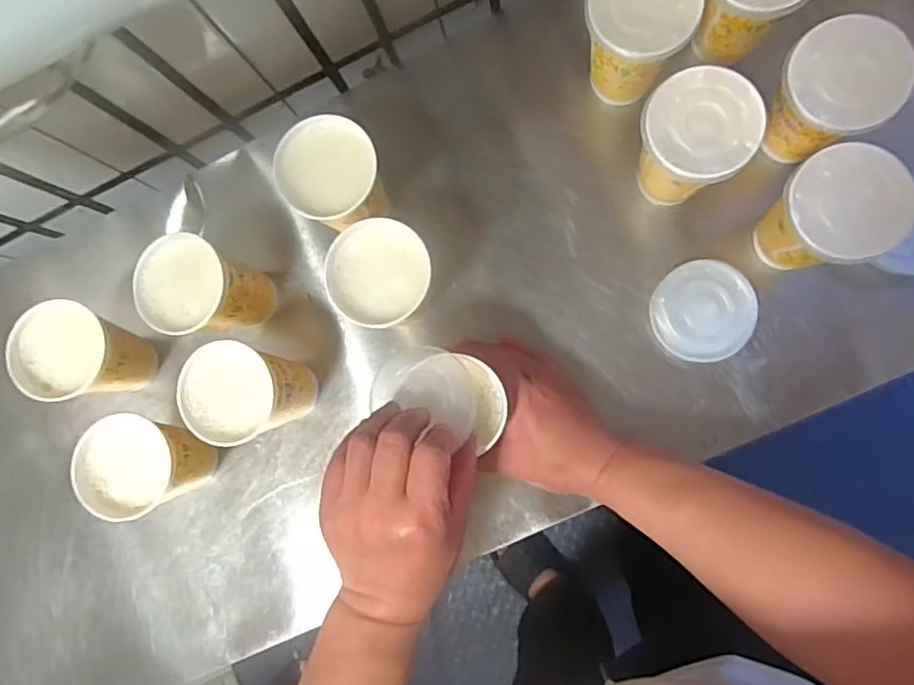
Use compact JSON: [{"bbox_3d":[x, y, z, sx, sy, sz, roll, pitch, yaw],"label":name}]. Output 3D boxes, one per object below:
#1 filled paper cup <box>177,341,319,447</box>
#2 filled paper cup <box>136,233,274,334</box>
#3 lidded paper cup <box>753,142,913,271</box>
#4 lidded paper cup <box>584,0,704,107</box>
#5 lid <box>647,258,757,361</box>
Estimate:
[{"bbox_3d":[-0.167,0.041,0.510,0.081,0.107,0.074,0,86,7],"label":"filled paper cup"},{"bbox_3d":[-0.209,-0.041,0.524,0.078,0.107,0.073,0,86,7],"label":"filled paper cup"},{"bbox_3d":[0.264,-0.088,0.463,0.081,0.118,0.074,0,86,7],"label":"lidded paper cup"},{"bbox_3d":[0.136,-0.236,0.480,0.076,0.095,0.073,0,86,7],"label":"lidded paper cup"},{"bbox_3d":[0.201,-0.025,0.511,0.077,0.018,0.079,0,86,7],"label":"lid"}]

